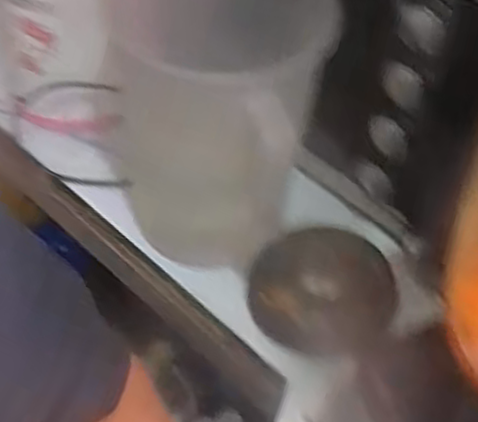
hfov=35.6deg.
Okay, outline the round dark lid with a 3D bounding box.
[{"bbox_3d":[0.081,0.074,0.726,0.145,0.015,0.136,-10,54,14],"label":"round dark lid"}]

